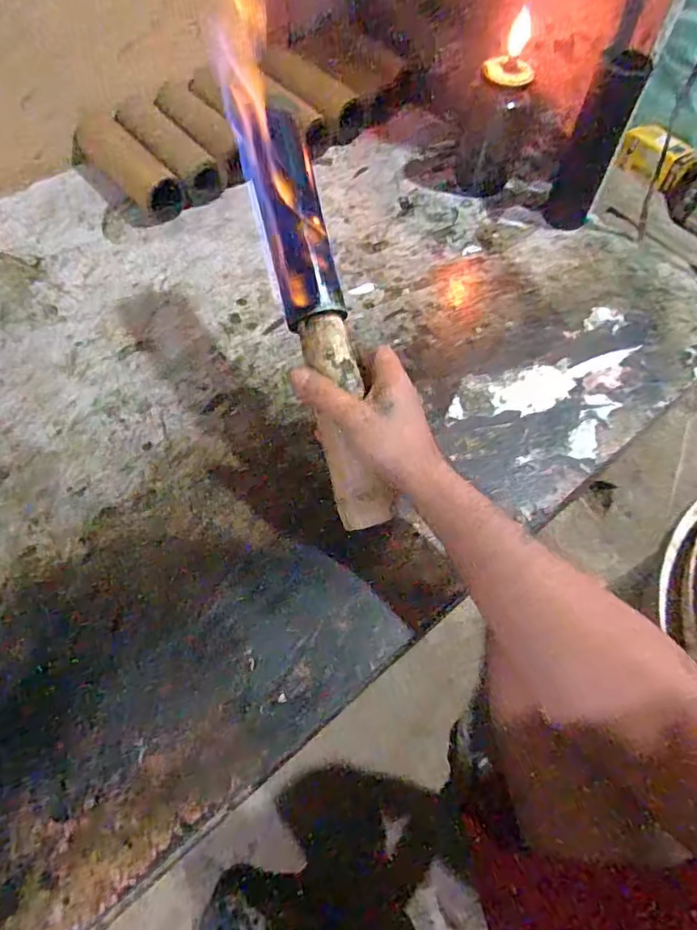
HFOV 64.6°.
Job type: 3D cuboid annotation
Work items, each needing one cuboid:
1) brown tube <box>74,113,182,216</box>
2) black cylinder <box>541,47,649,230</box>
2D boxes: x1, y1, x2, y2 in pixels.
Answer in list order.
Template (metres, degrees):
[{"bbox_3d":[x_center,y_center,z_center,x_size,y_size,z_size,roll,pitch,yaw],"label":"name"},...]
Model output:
[{"bbox_3d":[-0.277,-0.376,0.695,0.056,0.050,0.177,-36,66,-21],"label":"brown tube"},{"bbox_3d":[0.279,-0.371,0.643,0.061,0.172,0.045,16,59,11],"label":"black cylinder"}]

